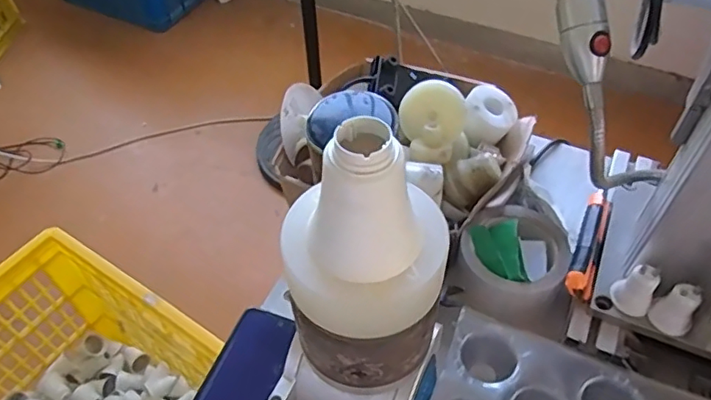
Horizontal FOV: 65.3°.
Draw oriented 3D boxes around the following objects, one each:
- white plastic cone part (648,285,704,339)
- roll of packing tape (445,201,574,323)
[{"bbox_3d":[0.259,0.088,0.447,0.024,0.040,0.031,-32,57,-23],"label":"white plastic cone part"},{"bbox_3d":[0.143,0.059,0.519,0.096,0.058,0.104,16,53,14],"label":"roll of packing tape"}]

